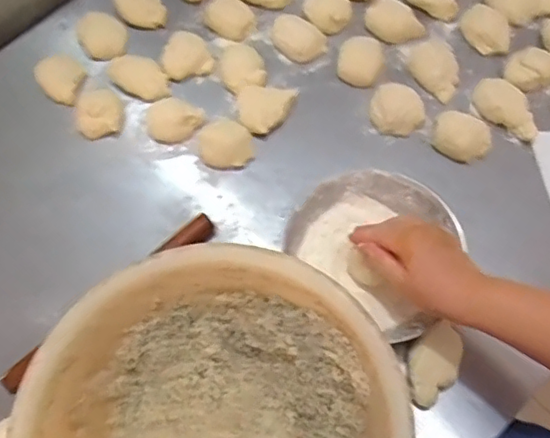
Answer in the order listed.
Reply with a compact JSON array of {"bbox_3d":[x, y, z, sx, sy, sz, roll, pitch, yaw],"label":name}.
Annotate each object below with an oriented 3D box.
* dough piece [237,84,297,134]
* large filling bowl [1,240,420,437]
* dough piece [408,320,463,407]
[{"bbox_3d":[-0.014,-0.138,0.719,0.069,0.020,0.062,9,68,6],"label":"dough piece"},{"bbox_3d":[-0.054,0.195,0.526,0.326,0.112,0.308,-1,67,2],"label":"large filling bowl"},{"bbox_3d":[0.167,0.149,0.592,0.078,0.024,0.053,-41,71,-14],"label":"dough piece"}]

